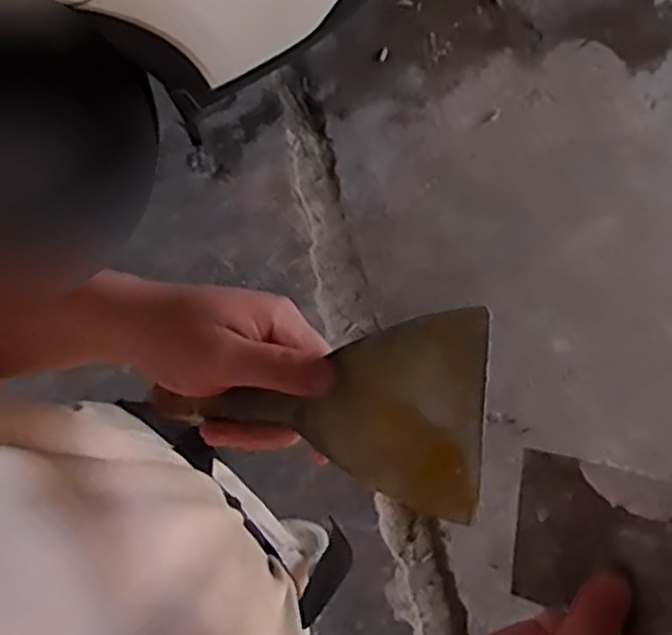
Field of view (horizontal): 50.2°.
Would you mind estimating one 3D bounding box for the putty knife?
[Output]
[{"bbox_3d":[-0.014,0.042,0.366,0.182,0.009,0.090,0,81,30],"label":"putty knife"}]

